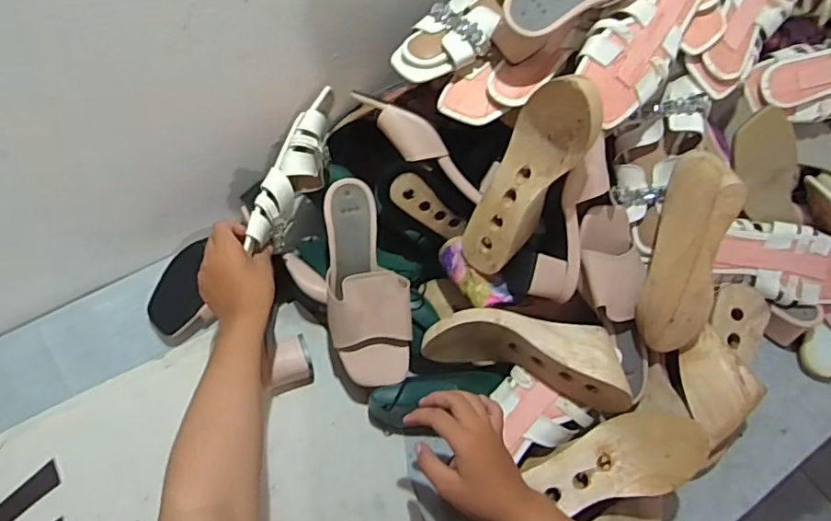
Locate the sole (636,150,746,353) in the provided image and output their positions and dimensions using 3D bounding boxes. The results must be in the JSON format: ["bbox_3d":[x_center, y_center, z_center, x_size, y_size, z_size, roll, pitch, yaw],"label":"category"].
[{"bbox_3d":[0.303,-0.002,0.606,0.074,0.069,0.227,7,103,2],"label":"sole"}]

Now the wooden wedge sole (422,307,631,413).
[{"bbox_3d":[0.130,0.100,0.624,0.234,0.086,0.080,11,59,21],"label":"wooden wedge sole"}]

